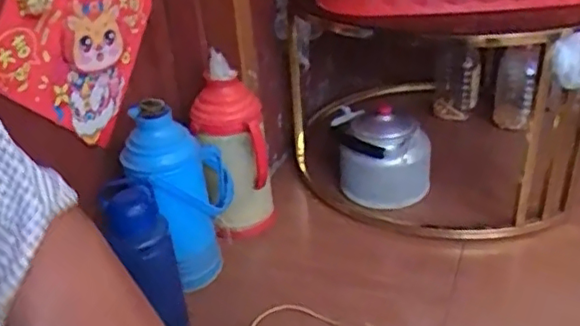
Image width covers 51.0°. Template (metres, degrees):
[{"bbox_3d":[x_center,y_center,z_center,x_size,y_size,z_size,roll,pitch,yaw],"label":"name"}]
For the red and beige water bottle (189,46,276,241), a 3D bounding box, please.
[{"bbox_3d":[-0.114,-0.004,1.252,0.141,0.389,0.123,-13,31,-14],"label":"red and beige water bottle"}]

